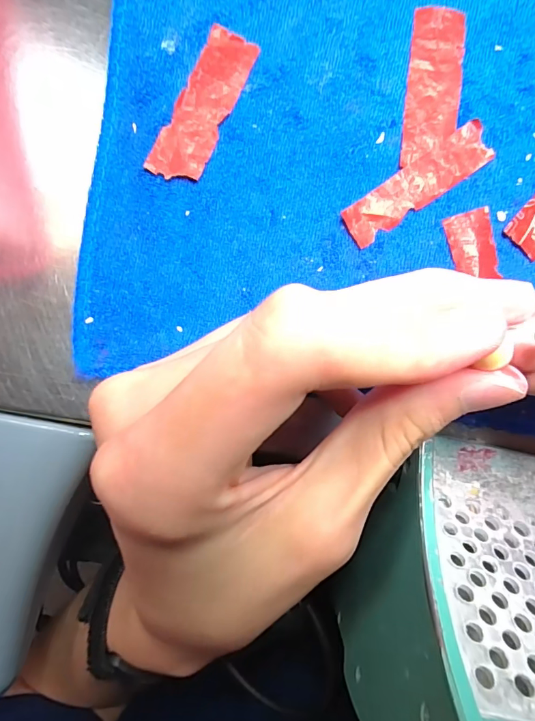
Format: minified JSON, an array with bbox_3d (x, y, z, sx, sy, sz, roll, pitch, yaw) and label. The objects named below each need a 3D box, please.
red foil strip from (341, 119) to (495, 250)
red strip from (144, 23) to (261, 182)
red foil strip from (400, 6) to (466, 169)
[{"bbox_3d":[0.055,-0.064,0.150,0.058,0.004,0.015,-35,88,0],"label":"red foil strip"},{"bbox_3d":[-0.023,-0.093,0.150,0.019,0.004,0.058,26,89,-6],"label":"red strip"},{"bbox_3d":[0.061,-0.101,0.149,0.019,0.004,0.057,5,89,1],"label":"red foil strip"}]

